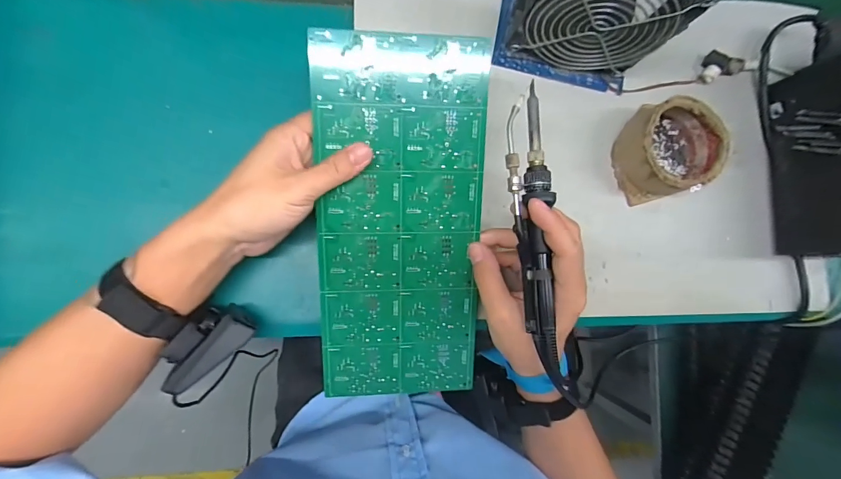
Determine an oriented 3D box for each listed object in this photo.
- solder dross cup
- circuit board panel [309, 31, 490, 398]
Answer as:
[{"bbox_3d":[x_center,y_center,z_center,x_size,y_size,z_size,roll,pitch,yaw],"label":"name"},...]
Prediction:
[{"bbox_3d":[0.236,-0.086,0.356,0.087,0.045,0.085,0,87,-7],"label":"solder dross cup"},{"bbox_3d":[-0.016,-0.007,0.311,0.132,0.004,0.294,0,103,-7],"label":"circuit board panel"}]

